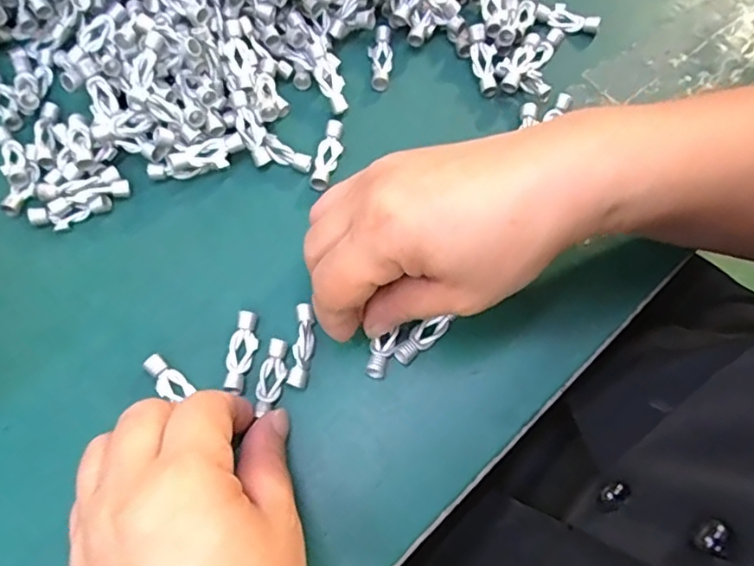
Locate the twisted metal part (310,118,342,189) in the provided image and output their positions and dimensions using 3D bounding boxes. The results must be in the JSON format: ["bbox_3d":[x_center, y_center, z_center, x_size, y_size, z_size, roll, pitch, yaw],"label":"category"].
[{"bbox_3d":[-0.025,-0.065,0.310,0.011,0.007,0.038,15,70,4],"label":"twisted metal part"}]

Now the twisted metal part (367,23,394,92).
[{"bbox_3d":[0.002,-0.122,0.331,0.013,0.009,0.037,2,70,-1],"label":"twisted metal part"}]

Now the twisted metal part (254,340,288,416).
[{"bbox_3d":[-0.047,0.041,0.270,0.012,0.006,0.033,10,71,2],"label":"twisted metal part"}]

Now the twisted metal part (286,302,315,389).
[{"bbox_3d":[-0.033,0.028,0.273,0.008,0.009,0.038,5,70,1],"label":"twisted metal part"}]

